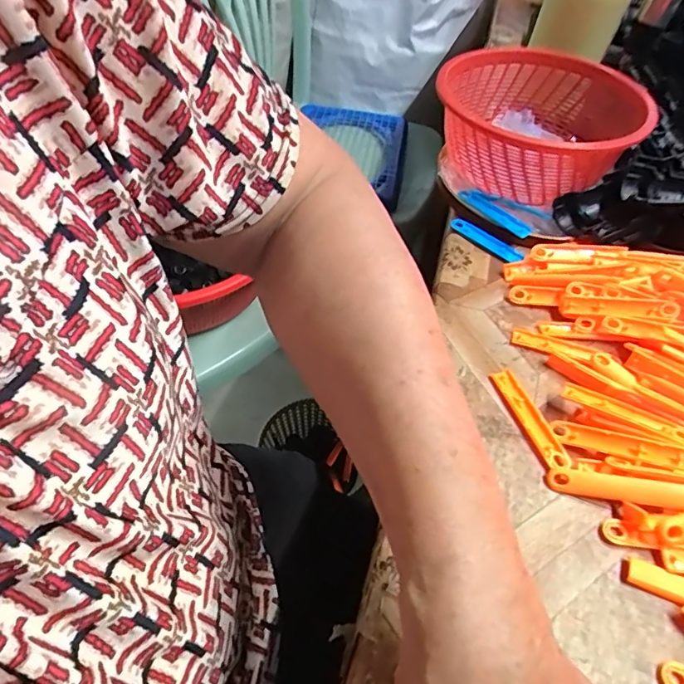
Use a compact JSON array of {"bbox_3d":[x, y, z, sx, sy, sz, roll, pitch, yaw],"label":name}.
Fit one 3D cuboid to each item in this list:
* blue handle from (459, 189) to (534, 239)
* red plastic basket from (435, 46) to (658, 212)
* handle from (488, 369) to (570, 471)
[{"bbox_3d":[0.131,-0.112,0.429,0.013,0.007,0.074,-29,57,-25],"label":"blue handle"},{"bbox_3d":[0.178,-0.190,0.462,0.182,0.090,0.166,2,50,-2],"label":"red plastic basket"},{"bbox_3d":[0.122,0.049,0.323,0.016,0.004,0.076,-12,52,-14],"label":"handle"}]

